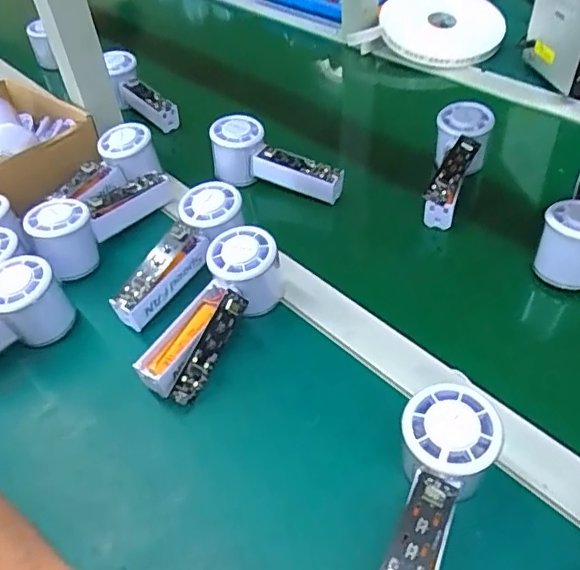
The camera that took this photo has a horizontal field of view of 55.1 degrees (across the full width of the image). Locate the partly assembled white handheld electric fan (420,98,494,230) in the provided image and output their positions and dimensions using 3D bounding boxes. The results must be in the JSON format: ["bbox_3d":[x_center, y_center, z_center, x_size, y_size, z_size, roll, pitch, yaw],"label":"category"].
[{"bbox_3d":[0.171,-0.130,0.577,0.053,0.050,0.162,16,61,17],"label":"partly assembled white handheld electric fan"}]

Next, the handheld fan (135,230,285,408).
[{"bbox_3d":[-0.059,0.019,0.444,0.048,0.064,0.151,23,51,22],"label":"handheld fan"}]

